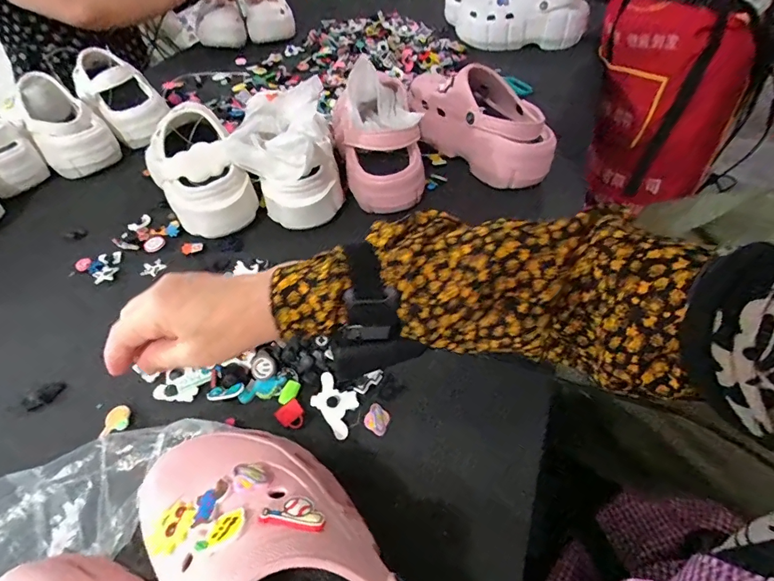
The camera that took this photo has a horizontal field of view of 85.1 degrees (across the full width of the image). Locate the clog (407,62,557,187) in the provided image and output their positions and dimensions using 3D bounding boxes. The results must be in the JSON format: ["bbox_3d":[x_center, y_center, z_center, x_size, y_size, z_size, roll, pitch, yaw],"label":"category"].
[{"bbox_3d":[0.132,-0.249,0.596,0.103,0.096,0.267,-27,52,-18],"label":"clog"}]

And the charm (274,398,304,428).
[{"bbox_3d":[-0.085,0.111,0.373,0.022,0.007,0.023,-33,54,-22],"label":"charm"}]

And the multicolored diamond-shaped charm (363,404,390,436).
[{"bbox_3d":[-0.008,0.113,0.370,0.023,0.006,0.021,28,57,26],"label":"multicolored diamond-shaped charm"}]

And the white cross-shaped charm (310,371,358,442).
[{"bbox_3d":[-0.046,0.098,0.374,0.033,0.011,0.057,-34,55,-23],"label":"white cross-shaped charm"}]

